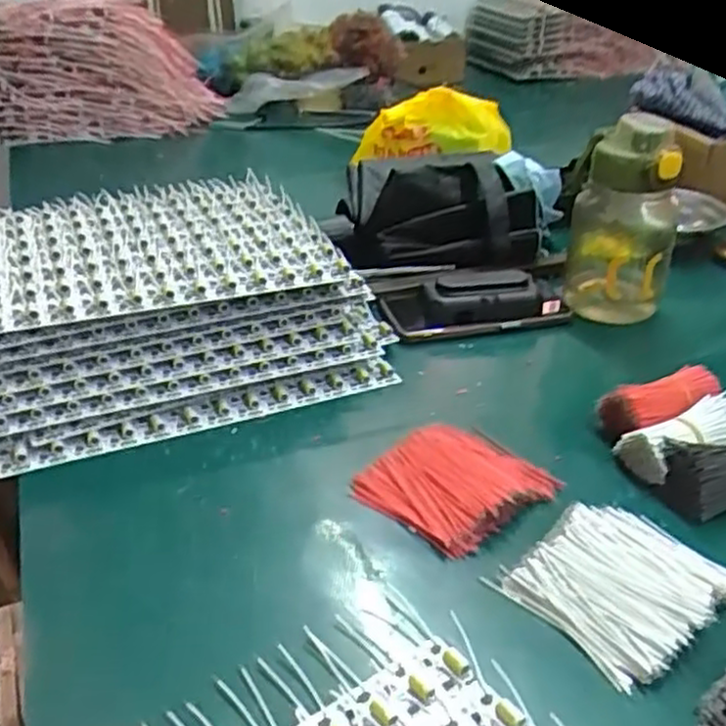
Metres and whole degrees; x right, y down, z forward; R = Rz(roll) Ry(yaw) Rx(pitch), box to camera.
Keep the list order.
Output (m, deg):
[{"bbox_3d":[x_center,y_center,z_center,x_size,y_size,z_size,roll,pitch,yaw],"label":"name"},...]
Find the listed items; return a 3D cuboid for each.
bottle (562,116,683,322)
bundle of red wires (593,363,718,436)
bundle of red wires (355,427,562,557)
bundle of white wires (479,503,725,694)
[{"bbox_3d":[0.231,-0.130,0.667,0.090,0.169,0.092,11,33,16],"label":"bottle"},{"bbox_3d":[0.211,0.027,0.536,0.093,0.035,0.044,-17,36,-26],"label":"bundle of red wires"},{"bbox_3d":[0.058,0.073,0.474,0.101,0.021,0.087,-23,39,-33],"label":"bundle of red wires"},{"bbox_3d":[0.141,0.113,0.403,0.107,0.018,0.089,-20,37,-30],"label":"bundle of white wires"}]

